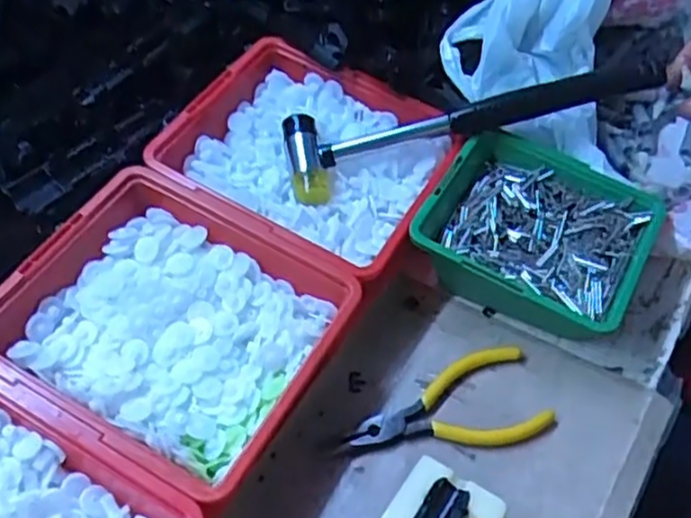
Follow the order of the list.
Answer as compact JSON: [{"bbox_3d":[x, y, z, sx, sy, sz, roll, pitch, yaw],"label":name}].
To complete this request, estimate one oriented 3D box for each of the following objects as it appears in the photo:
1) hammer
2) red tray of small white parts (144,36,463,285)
[{"bbox_3d":[0.080,-0.092,0.455,0.238,0.021,0.058,-14,51,3],"label":"hammer"},{"bbox_3d":[-0.023,-0.062,0.475,0.190,0.064,0.139,24,57,22],"label":"red tray of small white parts"}]

